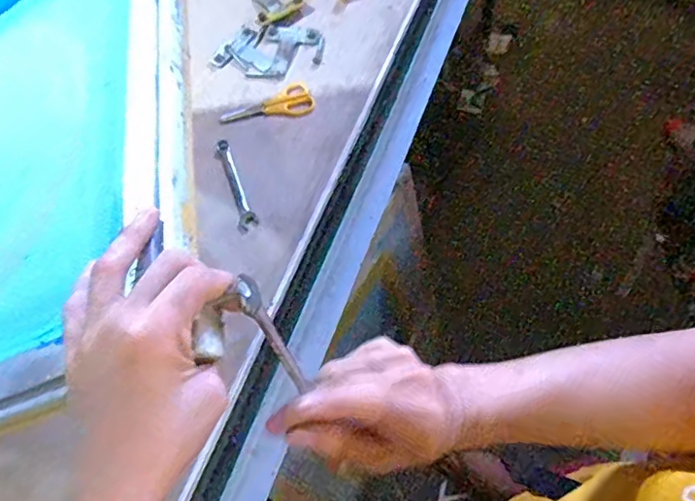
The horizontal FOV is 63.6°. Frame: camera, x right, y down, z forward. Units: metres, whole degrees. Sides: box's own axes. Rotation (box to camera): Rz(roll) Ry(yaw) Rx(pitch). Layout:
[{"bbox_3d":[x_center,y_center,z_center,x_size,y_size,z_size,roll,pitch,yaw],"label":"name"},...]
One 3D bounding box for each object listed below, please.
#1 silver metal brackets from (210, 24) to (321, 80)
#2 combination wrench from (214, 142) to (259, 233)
[{"bbox_3d":[-0.120,-0.292,0.827,0.166,0.017,0.096,-4,62,4],"label":"silver metal brackets"},{"bbox_3d":[-0.147,-0.087,0.736,0.023,0.012,0.147,-20,62,-5],"label":"combination wrench"}]

